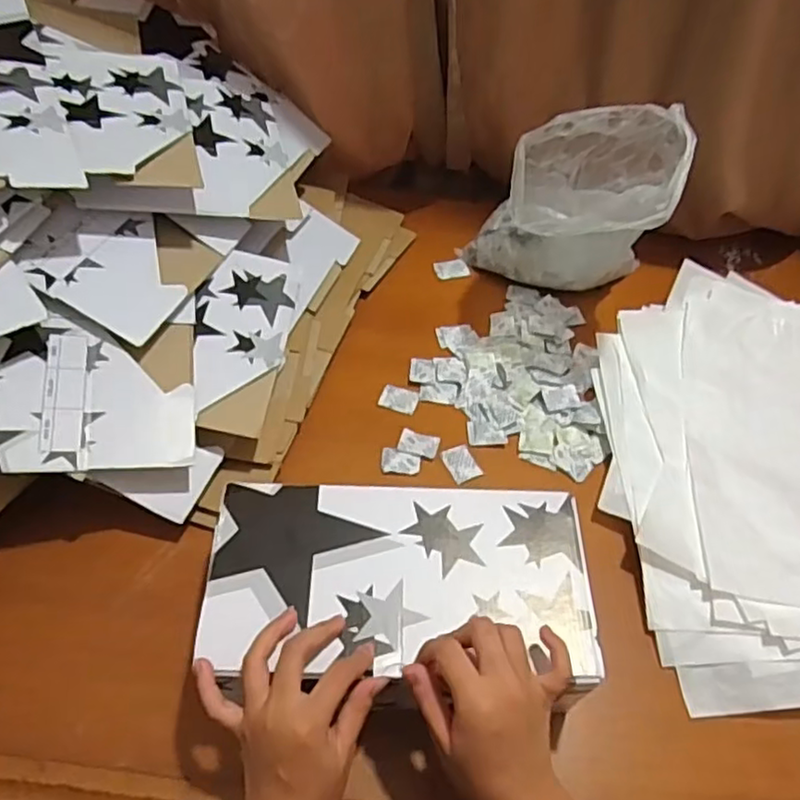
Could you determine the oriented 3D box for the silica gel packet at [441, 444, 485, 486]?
[{"bbox_3d":[0.062,0.064,0.663,0.029,0.004,0.040,-18,57,-17],"label":"silica gel packet"}]

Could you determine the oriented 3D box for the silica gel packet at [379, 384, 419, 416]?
[{"bbox_3d":[0.000,-0.001,0.706,0.040,0.004,0.030,18,54,8],"label":"silica gel packet"}]

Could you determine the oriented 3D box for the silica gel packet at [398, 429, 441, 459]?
[{"bbox_3d":[0.019,0.044,0.673,0.040,0.004,0.028,15,54,6],"label":"silica gel packet"}]

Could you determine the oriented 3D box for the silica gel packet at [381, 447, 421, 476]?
[{"bbox_3d":[0.001,0.062,0.661,0.037,0.005,0.027,4,53,-2],"label":"silica gel packet"}]

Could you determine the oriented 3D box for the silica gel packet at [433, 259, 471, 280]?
[{"bbox_3d":[0.066,-0.165,0.833,0.043,0.006,0.032,-9,55,-12],"label":"silica gel packet"}]

